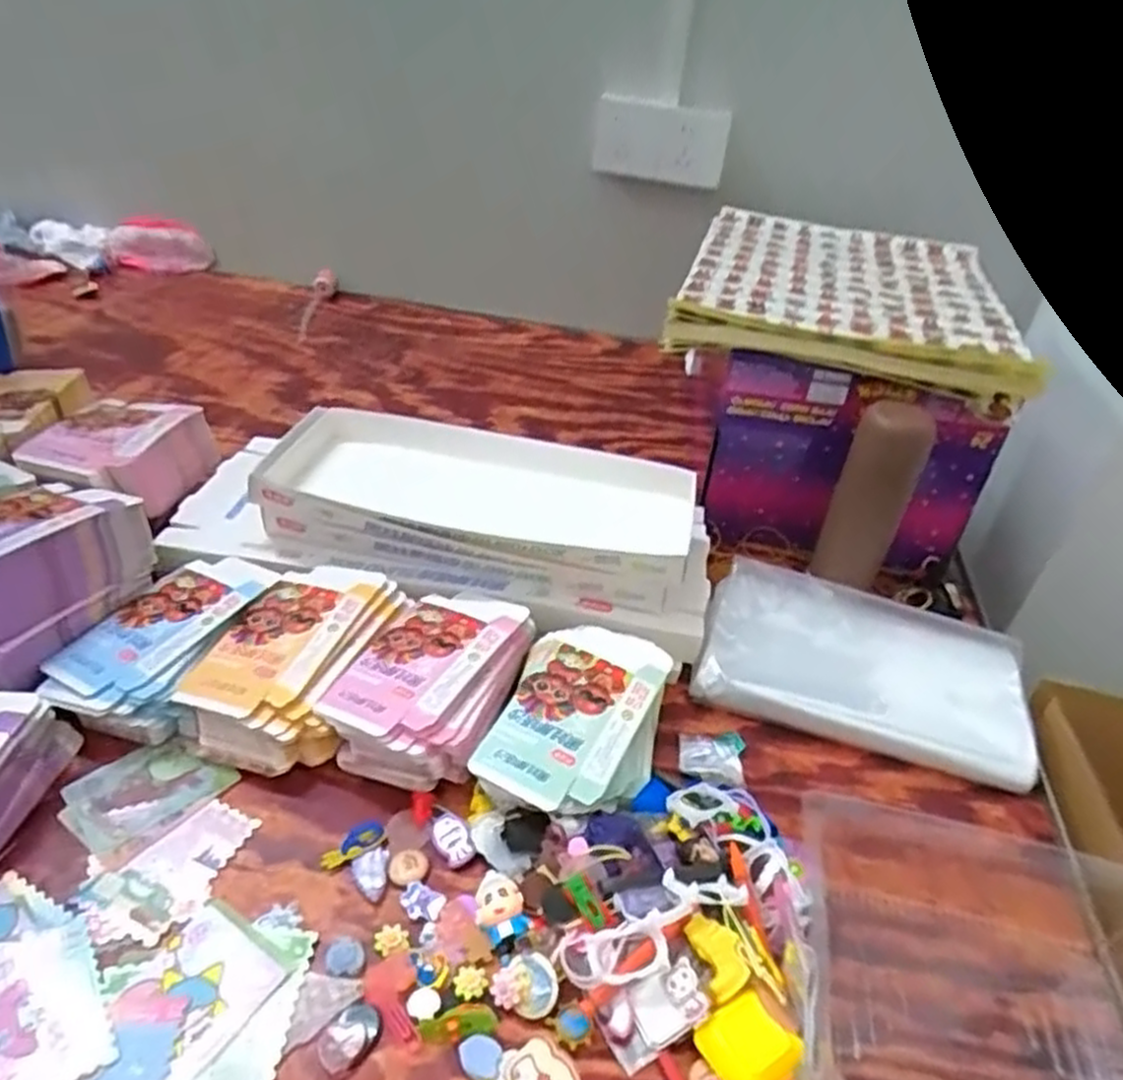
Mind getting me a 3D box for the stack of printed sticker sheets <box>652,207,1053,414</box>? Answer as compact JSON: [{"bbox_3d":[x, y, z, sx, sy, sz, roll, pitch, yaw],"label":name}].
[{"bbox_3d":[0.290,-0.262,0.800,0.299,0.032,0.407,14,37,9],"label":"stack of printed sticker sheets"}]

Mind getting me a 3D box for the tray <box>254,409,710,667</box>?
[{"bbox_3d":[-0.055,-0.023,0.649,0.368,0.076,0.176,14,37,8],"label":"tray"}]

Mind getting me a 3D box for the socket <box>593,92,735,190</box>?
[{"bbox_3d":[0.133,-0.529,1.042,0.178,0.103,0.033,-2,37,-13],"label":"socket"}]

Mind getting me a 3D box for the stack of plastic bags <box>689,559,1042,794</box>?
[{"bbox_3d":[0.244,0.098,0.631,0.253,0.044,0.155,14,37,10],"label":"stack of plastic bags"}]

